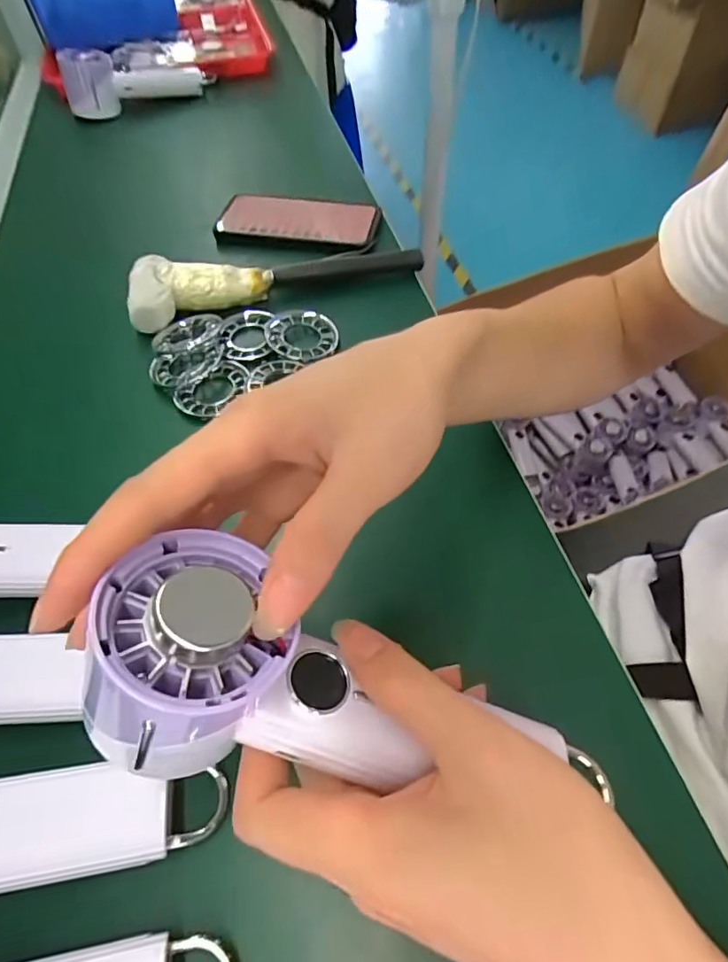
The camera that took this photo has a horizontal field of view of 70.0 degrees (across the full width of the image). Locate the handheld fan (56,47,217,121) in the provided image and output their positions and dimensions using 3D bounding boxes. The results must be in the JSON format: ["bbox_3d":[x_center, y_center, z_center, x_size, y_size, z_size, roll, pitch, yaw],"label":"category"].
[{"bbox_3d":[-0.297,-0.523,0.669,0.187,0.067,0.079,-15,56,-7],"label":"handheld fan"}]

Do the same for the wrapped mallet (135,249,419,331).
[{"bbox_3d":[-0.072,-0.178,0.439,0.242,0.033,0.052,-13,56,-6],"label":"wrapped mallet"}]

